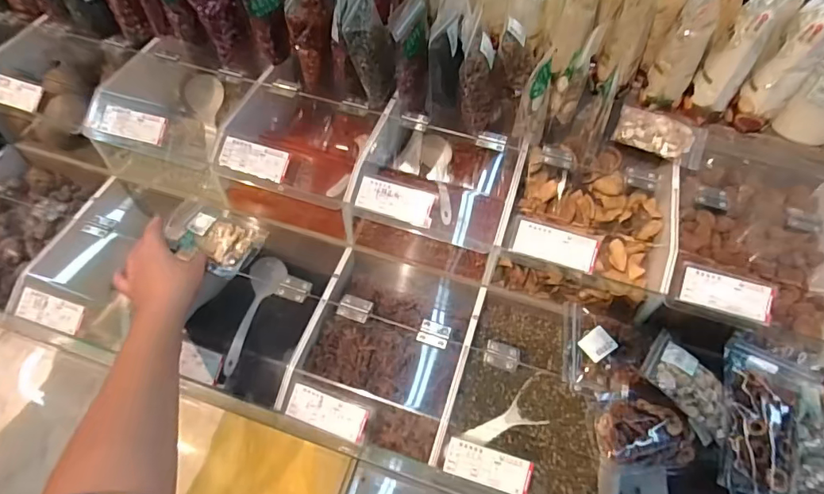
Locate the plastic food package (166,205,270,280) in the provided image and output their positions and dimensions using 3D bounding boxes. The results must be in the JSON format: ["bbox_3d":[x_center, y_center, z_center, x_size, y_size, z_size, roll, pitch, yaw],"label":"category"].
[{"bbox_3d":[-0.282,-0.009,0.687,0.132,0.029,0.079,19,57,10],"label":"plastic food package"}]

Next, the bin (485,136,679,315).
[{"bbox_3d":[0.231,-0.039,0.654,0.196,0.116,0.219,17,56,9],"label":"bin"}]

